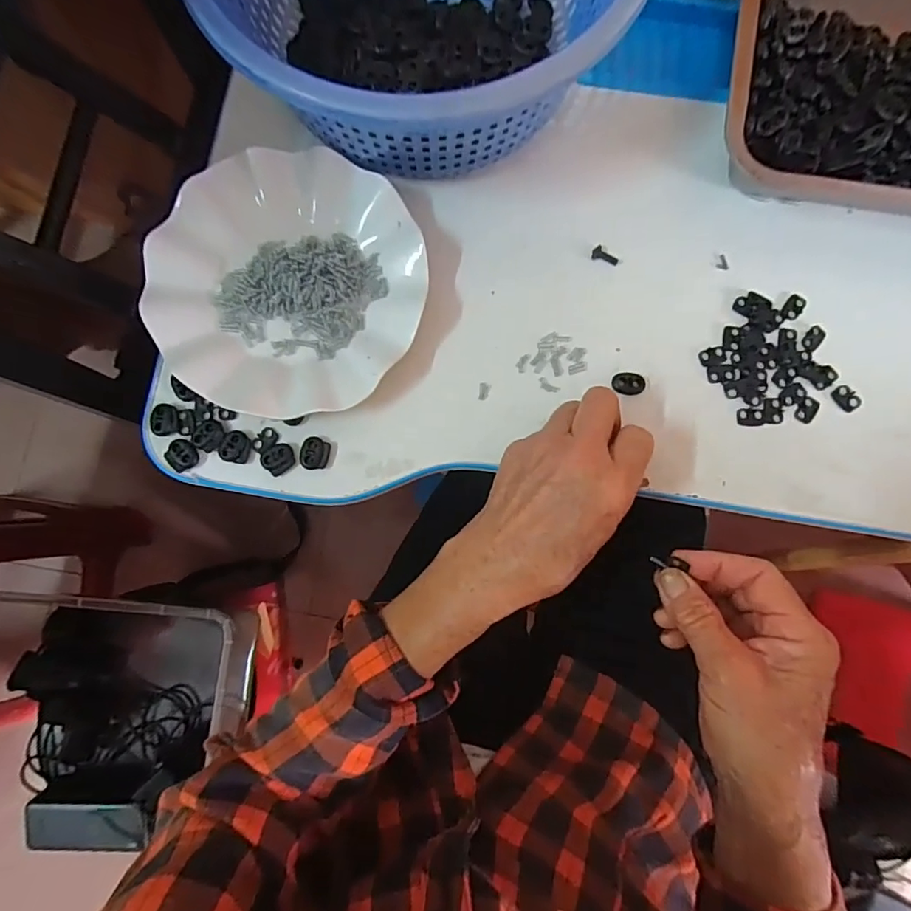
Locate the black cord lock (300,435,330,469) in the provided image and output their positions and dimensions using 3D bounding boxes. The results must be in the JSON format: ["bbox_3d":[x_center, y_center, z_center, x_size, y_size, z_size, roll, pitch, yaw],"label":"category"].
[{"bbox_3d":[-0.093,-0.001,0.343,0.019,0.004,0.022,11,82,1],"label":"black cord lock"}]

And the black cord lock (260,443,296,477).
[{"bbox_3d":[-0.117,0.002,0.343,0.020,0.004,0.018,-36,84,-5],"label":"black cord lock"}]

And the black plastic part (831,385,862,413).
[{"bbox_3d":[0.262,-0.038,0.348,0.019,0.004,0.013,43,84,5],"label":"black plastic part"}]

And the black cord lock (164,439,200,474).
[{"bbox_3d":[-0.182,0.000,0.345,0.020,0.005,0.020,42,84,5],"label":"black cord lock"}]

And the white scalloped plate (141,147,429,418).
[{"bbox_3d":[-0.113,-0.117,0.351,0.178,0.023,0.178,0,82,0],"label":"white scalloped plate"}]

